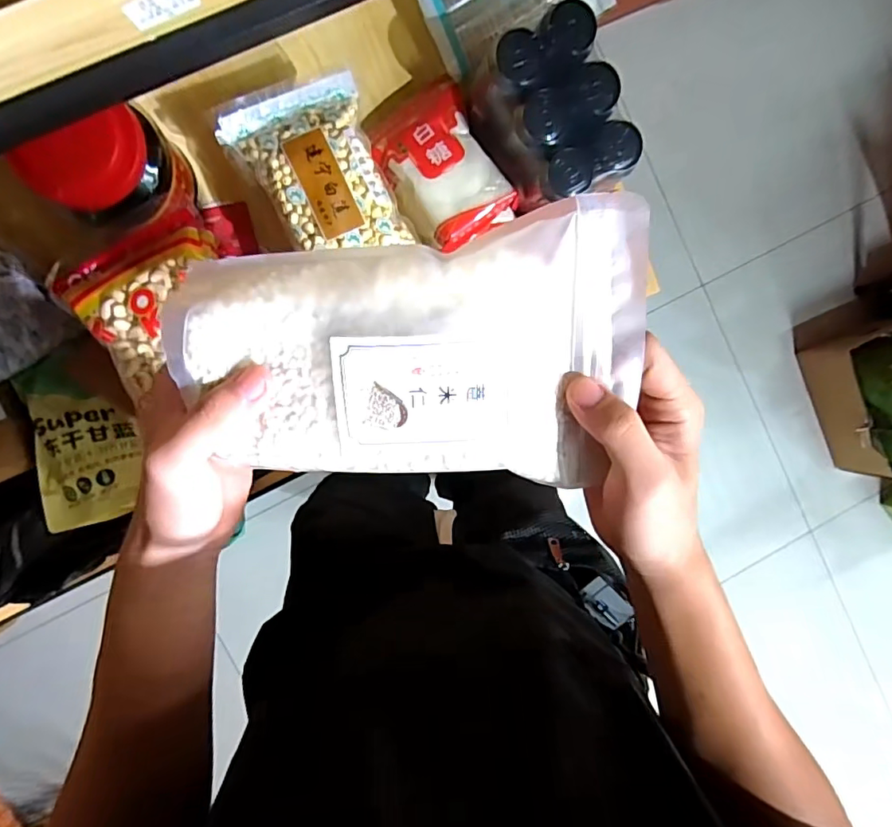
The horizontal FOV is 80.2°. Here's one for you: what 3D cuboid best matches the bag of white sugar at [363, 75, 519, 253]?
[{"bbox_3d":[-0.016,-0.313,0.662,0.130,0.077,0.186,-30,96,-5],"label":"bag of white sugar"}]

